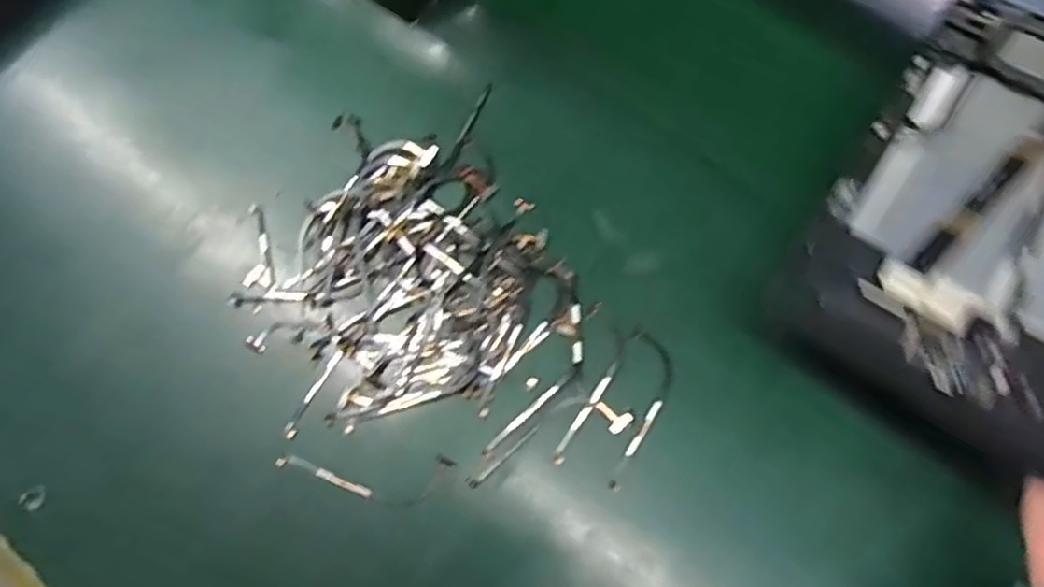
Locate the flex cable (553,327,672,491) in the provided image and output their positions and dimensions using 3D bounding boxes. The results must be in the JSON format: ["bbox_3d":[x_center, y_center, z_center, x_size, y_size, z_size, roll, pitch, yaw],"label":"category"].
[{"bbox_3d":[0.052,0.058,0.374,0.036,0.004,0.082,28,74,9],"label":"flex cable"}]

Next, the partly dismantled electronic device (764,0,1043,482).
[{"bbox_3d":[0.238,-0.041,0.345,0.149,0.041,0.250,36,75,11],"label":"partly dismantled electronic device"}]

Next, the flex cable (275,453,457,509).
[{"bbox_3d":[-0.079,0.095,0.362,0.089,0.005,0.026,0,71,0],"label":"flex cable"}]

